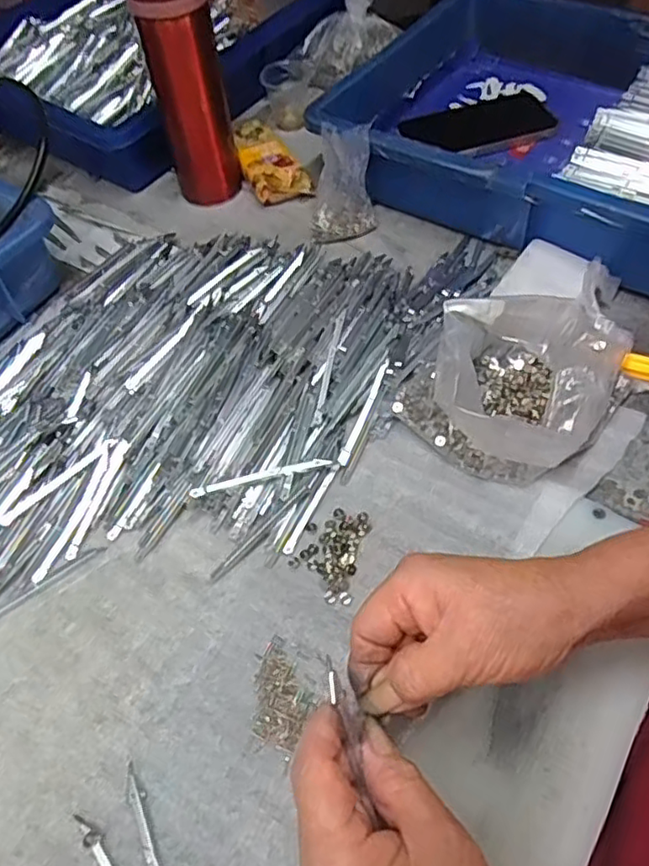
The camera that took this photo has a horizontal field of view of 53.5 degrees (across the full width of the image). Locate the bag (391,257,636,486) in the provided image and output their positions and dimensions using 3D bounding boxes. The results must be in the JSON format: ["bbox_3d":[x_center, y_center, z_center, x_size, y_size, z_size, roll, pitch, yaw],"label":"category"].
[{"bbox_3d":[0.126,-0.041,0.417,0.130,0.063,0.116,-38,60,-22],"label":"bag"}]

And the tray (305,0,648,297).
[{"bbox_3d":[0.231,-0.263,0.563,0.449,0.104,0.294,27,61,22],"label":"tray"}]

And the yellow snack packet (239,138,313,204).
[{"bbox_3d":[-0.048,-0.248,0.610,0.053,0.032,0.063,-20,55,-9],"label":"yellow snack packet"}]

